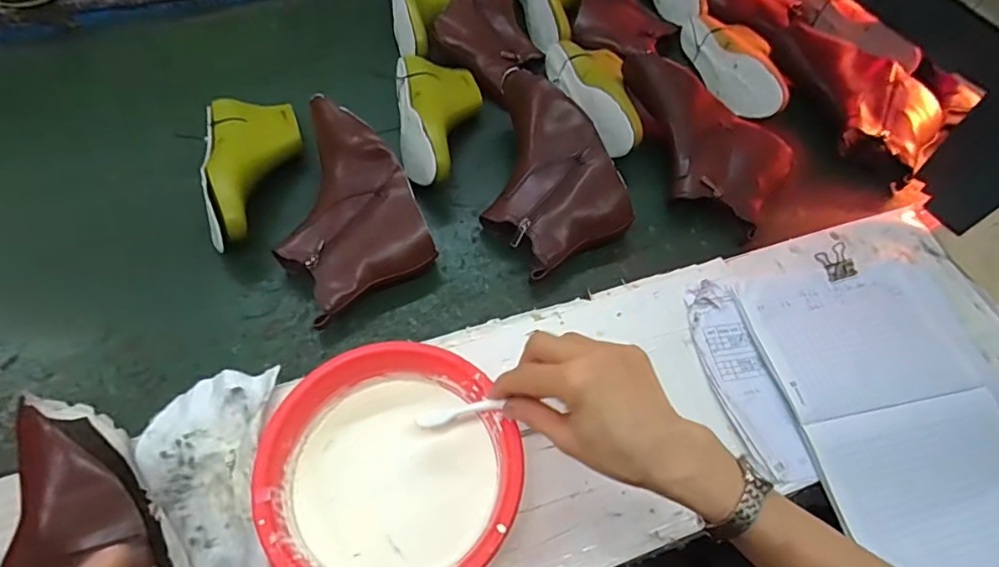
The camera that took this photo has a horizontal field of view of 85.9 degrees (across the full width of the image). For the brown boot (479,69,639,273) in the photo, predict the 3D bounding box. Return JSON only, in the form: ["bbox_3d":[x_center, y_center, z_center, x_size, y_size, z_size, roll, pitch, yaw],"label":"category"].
[{"bbox_3d":[0.042,-0.142,0.642,0.159,0.062,0.236,-32,64,-16],"label":"brown boot"}]

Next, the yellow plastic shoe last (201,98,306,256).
[{"bbox_3d":[-0.297,-0.147,0.646,0.114,0.066,0.237,-14,59,-11],"label":"yellow plastic shoe last"}]

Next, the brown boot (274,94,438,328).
[{"bbox_3d":[-0.186,-0.093,0.615,0.156,0.066,0.241,-27,62,-19],"label":"brown boot"}]

